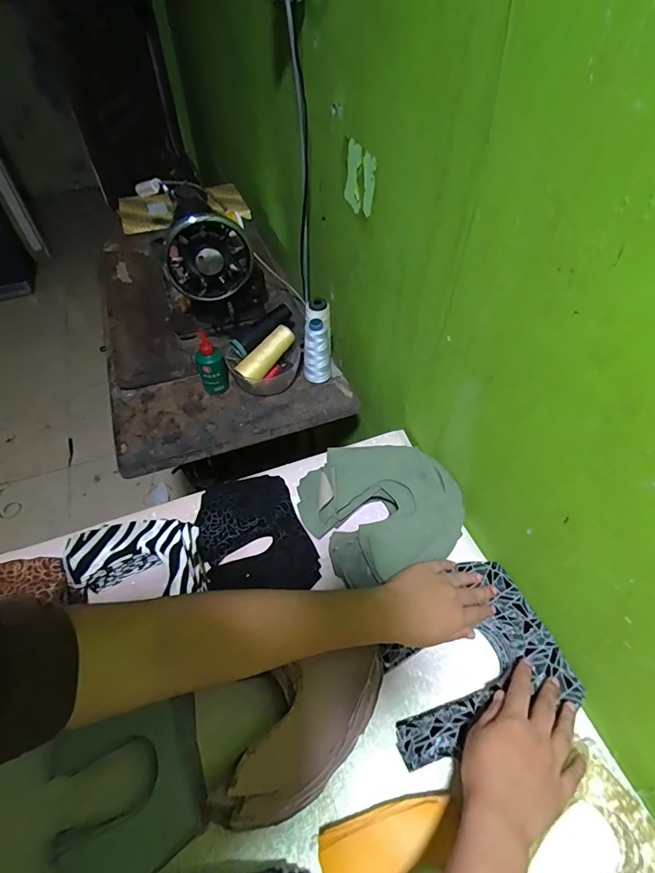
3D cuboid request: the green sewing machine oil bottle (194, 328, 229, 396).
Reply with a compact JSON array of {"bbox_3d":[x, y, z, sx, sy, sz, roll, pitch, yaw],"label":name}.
[{"bbox_3d":[-0.189,-0.117,0.708,0.043,0.118,0.029,-14,53,-11],"label":"green sewing machine oil bottle"}]

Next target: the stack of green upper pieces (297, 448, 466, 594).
[{"bbox_3d":[0.072,0.094,0.550,0.195,0.079,0.175,-17,54,-13],"label":"stack of green upper pieces"}]

